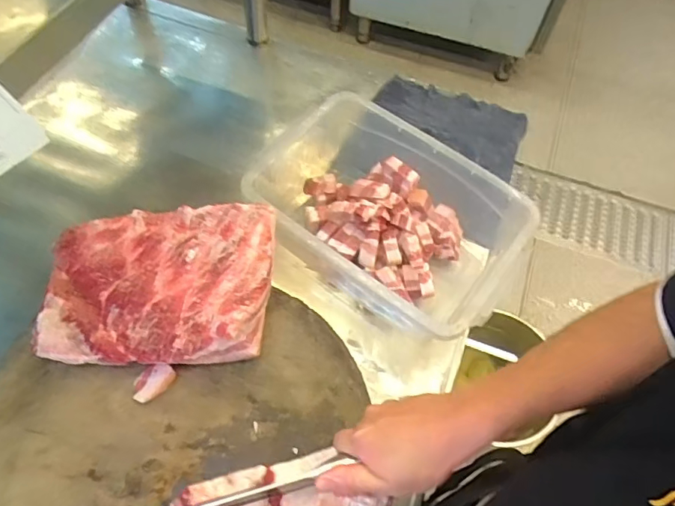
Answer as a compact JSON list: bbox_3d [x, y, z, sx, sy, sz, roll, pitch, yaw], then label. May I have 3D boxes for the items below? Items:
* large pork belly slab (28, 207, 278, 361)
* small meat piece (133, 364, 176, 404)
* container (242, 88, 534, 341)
[{"bbox_3d":[-0.182,0.037,0.542,0.224,0.074,0.153,-1,60,-4],"label":"large pork belly slab"},{"bbox_3d":[-0.186,0.129,0.518,0.043,0.014,0.028,-32,66,-20],"label":"small meat piece"},{"bbox_3d":[0.059,-0.040,0.660,0.306,0.121,0.219,32,63,15],"label":"container"}]

